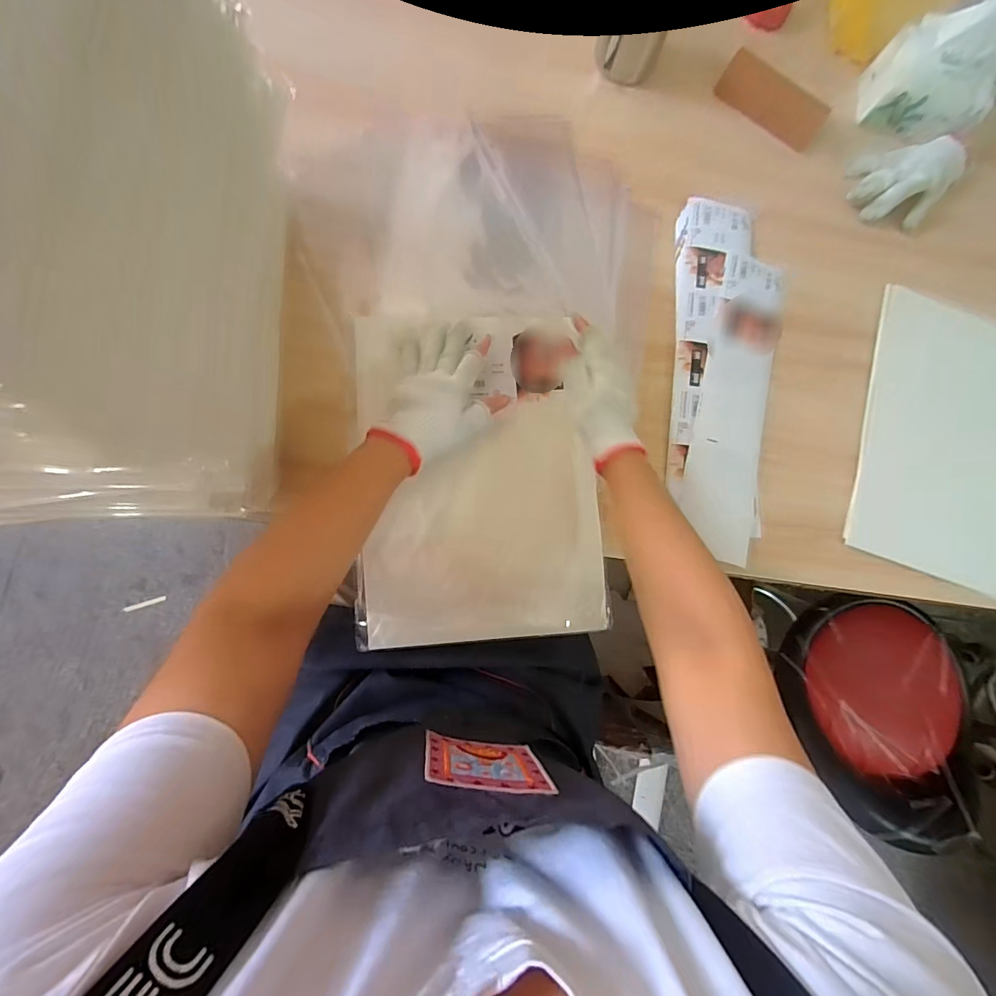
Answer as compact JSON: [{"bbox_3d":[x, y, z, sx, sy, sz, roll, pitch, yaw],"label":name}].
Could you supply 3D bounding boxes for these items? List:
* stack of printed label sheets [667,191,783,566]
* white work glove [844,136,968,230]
[{"bbox_3d":[0.285,-0.168,0.551,0.132,0.036,0.446,6,81,-4],"label":"stack of printed label sheets"},{"bbox_3d":[0.566,-0.449,0.622,0.166,0.039,0.124,-41,87,-9],"label":"white work glove"}]

